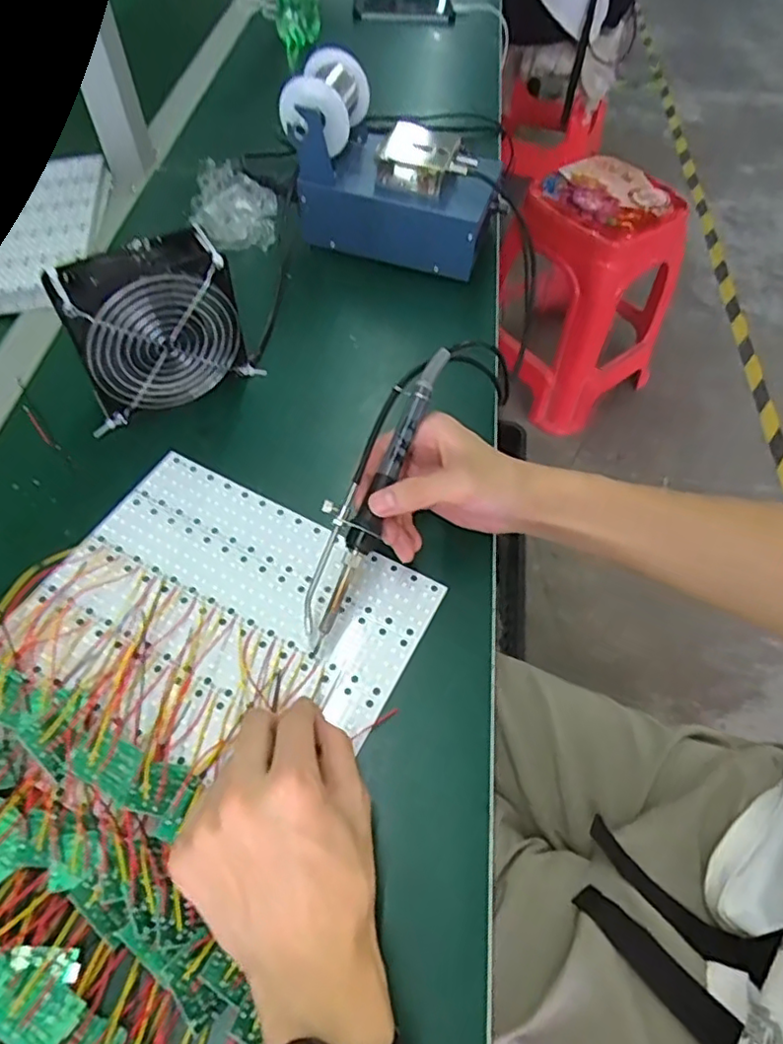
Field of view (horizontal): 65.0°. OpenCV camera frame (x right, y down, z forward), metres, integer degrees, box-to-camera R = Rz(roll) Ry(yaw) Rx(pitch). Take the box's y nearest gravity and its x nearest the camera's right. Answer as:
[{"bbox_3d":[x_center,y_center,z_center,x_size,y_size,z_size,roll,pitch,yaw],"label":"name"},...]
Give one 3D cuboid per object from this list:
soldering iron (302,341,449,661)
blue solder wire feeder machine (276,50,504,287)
[{"bbox_3d":[-0.011,-0.018,0.404,0.040,0.030,0.209,21,81,12],"label":"soldering iron"},{"bbox_3d":[0.002,-0.331,0.593,0.195,0.143,0.103,18,57,10],"label":"blue solder wire feeder machine"}]

